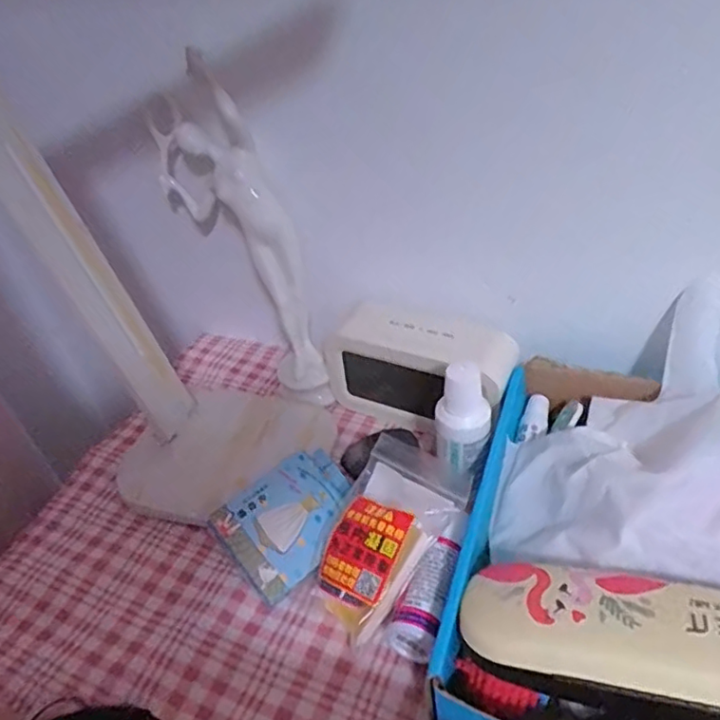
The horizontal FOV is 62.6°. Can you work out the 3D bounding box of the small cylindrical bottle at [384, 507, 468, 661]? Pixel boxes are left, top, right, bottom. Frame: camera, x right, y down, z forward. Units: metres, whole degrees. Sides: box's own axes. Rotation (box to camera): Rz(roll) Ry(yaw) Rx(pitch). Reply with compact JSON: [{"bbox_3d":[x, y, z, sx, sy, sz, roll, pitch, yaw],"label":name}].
[{"bbox_3d":[0.038,0.114,0.307,0.022,0.022,0.075,16,61,27],"label":"small cylindrical bottle"}]

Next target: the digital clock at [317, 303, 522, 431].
[{"bbox_3d":[0.045,0.009,0.432,0.130,0.074,0.055,17,44,28],"label":"digital clock"}]

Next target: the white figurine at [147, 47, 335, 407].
[{"bbox_3d":[-0.084,-0.080,0.429,0.083,0.231,0.098,-16,38,-13],"label":"white figurine"}]

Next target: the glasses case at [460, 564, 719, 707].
[{"bbox_3d":[0.122,0.122,0.256,0.151,0.038,0.057,6,42,17],"label":"glasses case"}]

